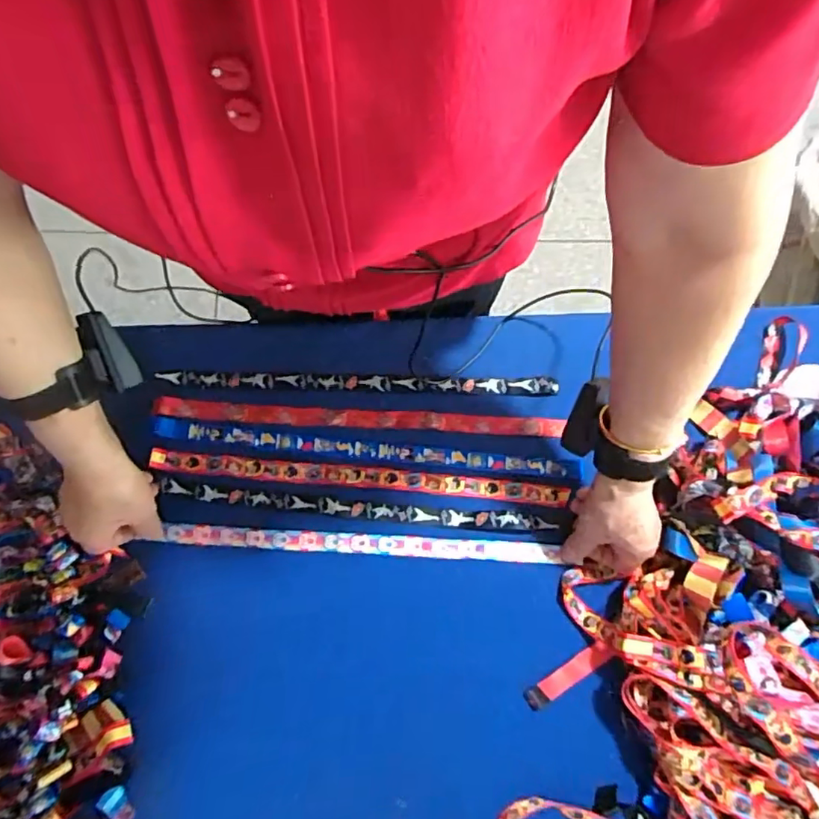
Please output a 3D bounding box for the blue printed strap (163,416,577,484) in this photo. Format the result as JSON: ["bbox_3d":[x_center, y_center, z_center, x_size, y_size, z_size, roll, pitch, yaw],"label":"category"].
[{"bbox_3d":[-0.043,0.043,0.597,0.461,0.009,0.024,6,79,1],"label":"blue printed strap"}]

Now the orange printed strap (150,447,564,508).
[{"bbox_3d":[-0.053,0.072,0.589,0.438,0.009,0.024,5,75,1],"label":"orange printed strap"}]

